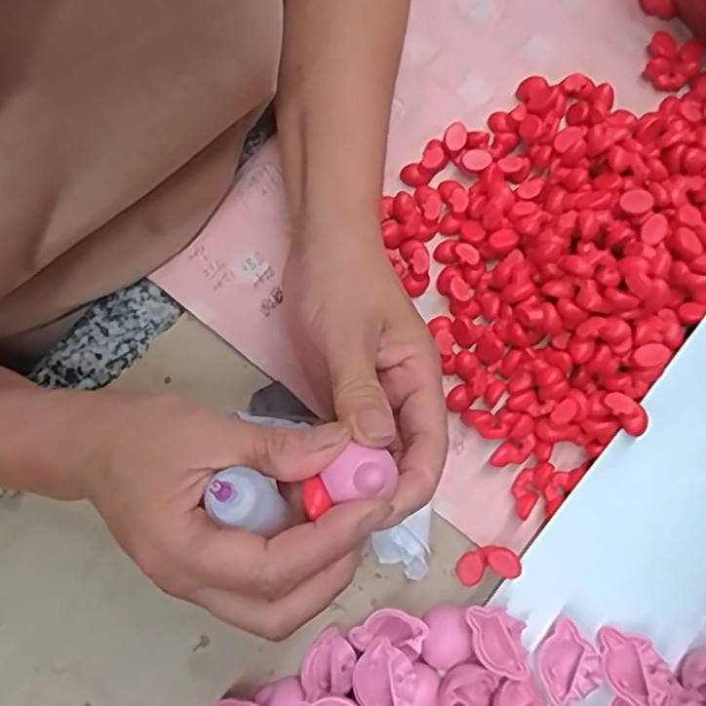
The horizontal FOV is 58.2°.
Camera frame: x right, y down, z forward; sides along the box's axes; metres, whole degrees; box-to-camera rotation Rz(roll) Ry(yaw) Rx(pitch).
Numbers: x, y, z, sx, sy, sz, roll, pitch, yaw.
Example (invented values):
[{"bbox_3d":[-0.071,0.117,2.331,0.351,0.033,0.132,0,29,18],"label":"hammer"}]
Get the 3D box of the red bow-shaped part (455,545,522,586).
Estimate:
[{"bbox_3d":[0.068,0.108,0.322,0.033,0.006,0.017,-23,76,24],"label":"red bow-shaped part"}]

